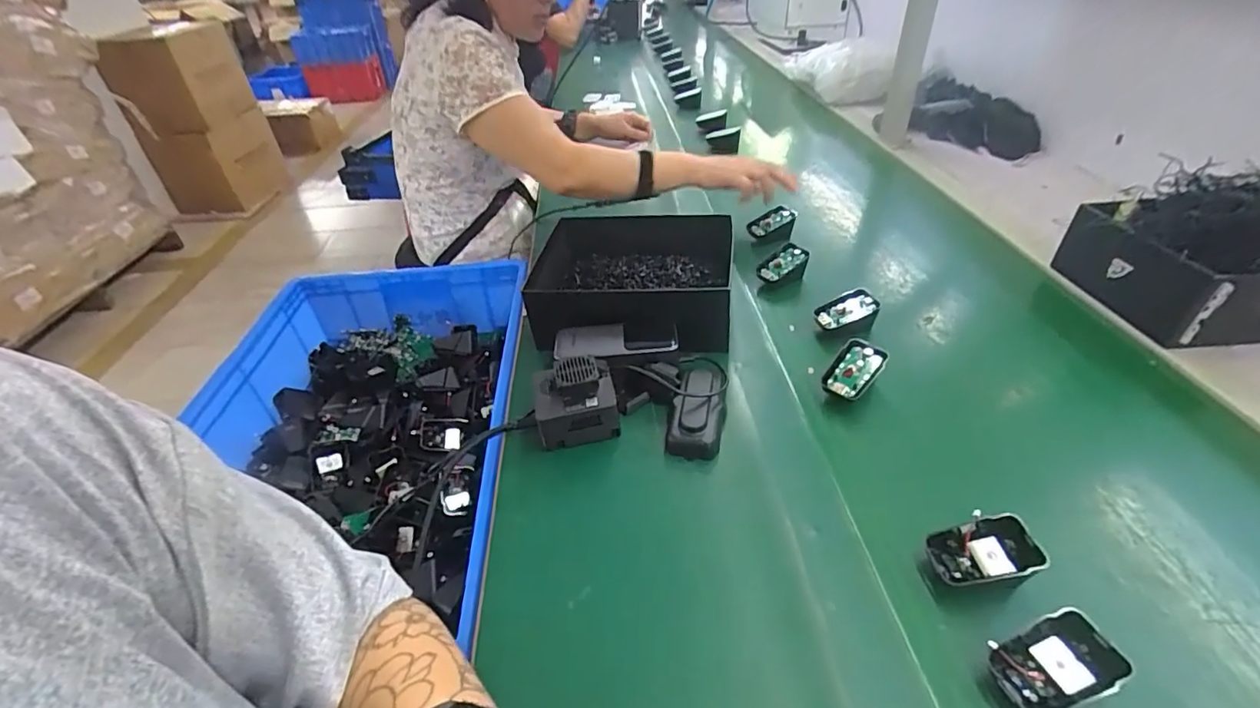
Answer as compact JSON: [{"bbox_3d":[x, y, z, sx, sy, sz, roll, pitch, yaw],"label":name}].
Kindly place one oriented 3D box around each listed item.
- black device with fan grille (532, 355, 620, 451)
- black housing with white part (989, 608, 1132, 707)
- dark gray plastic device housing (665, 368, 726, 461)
[{"bbox_3d":[-0.054,0.048,0.543,0.077,0.063,0.070,-9,38,-7],"label":"black device with fan grille"},{"bbox_3d":[0.263,0.197,0.343,0.064,0.041,0.044,-12,38,-10],"label":"black housing with white part"},{"bbox_3d":[0.068,0.053,0.538,0.049,0.041,0.104,7,39,14],"label":"dark gray plastic device housing"}]

